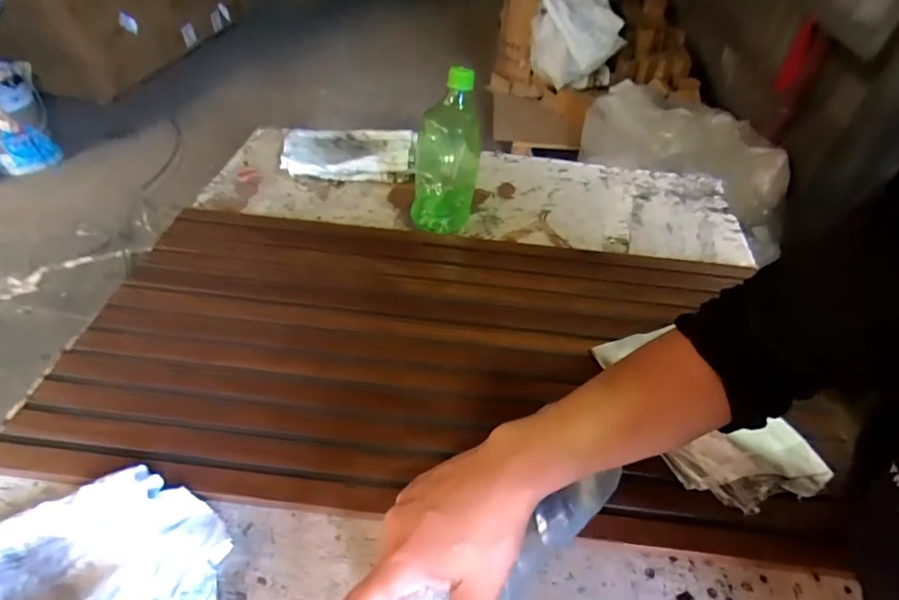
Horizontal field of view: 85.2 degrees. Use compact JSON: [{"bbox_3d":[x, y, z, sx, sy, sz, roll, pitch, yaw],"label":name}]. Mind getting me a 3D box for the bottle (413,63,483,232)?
[{"bbox_3d":[-0.004,-0.188,0.621,0.079,0.175,0.070,7,45,2],"label":"bottle"}]

